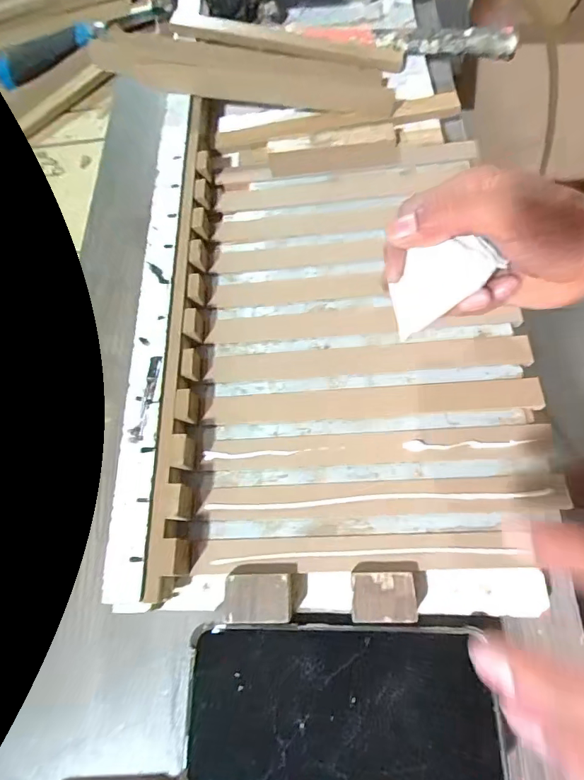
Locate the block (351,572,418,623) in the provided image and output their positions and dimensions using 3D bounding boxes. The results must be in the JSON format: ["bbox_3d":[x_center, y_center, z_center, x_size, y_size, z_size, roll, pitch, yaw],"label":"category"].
[{"bbox_3d":[0.052,0.118,0.237,0.035,0.012,0.025,-2,69,5],"label":"block"}]

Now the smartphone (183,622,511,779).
[{"bbox_3d":[0.025,0.168,0.220,0.159,0.011,0.076,-1,69,6],"label":"smartphone"}]

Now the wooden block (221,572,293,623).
[{"bbox_3d":[-0.020,0.121,0.243,0.039,0.009,0.025,-2,69,5],"label":"wooden block"}]

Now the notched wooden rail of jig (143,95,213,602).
[{"bbox_3d":[-0.078,-0.075,0.315,0.023,0.023,0.412,-3,69,5],"label":"notched wooden rail of jig"}]

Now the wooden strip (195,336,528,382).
[{"bbox_3d":[0.050,-0.023,0.293,0.227,0.011,0.023,-3,69,5],"label":"wooden strip"}]

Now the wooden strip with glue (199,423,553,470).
[{"bbox_3d":[0.051,0.038,0.274,0.223,0.004,0.021,-3,68,6],"label":"wooden strip with glue"}]

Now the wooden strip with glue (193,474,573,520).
[{"bbox_3d":[0.051,0.067,0.258,0.226,0.013,0.022,-3,69,5],"label":"wooden strip with glue"}]

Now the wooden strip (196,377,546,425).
[{"bbox_3d":[0.049,0.008,0.286,0.229,0.004,0.022,-3,68,6],"label":"wooden strip"}]

